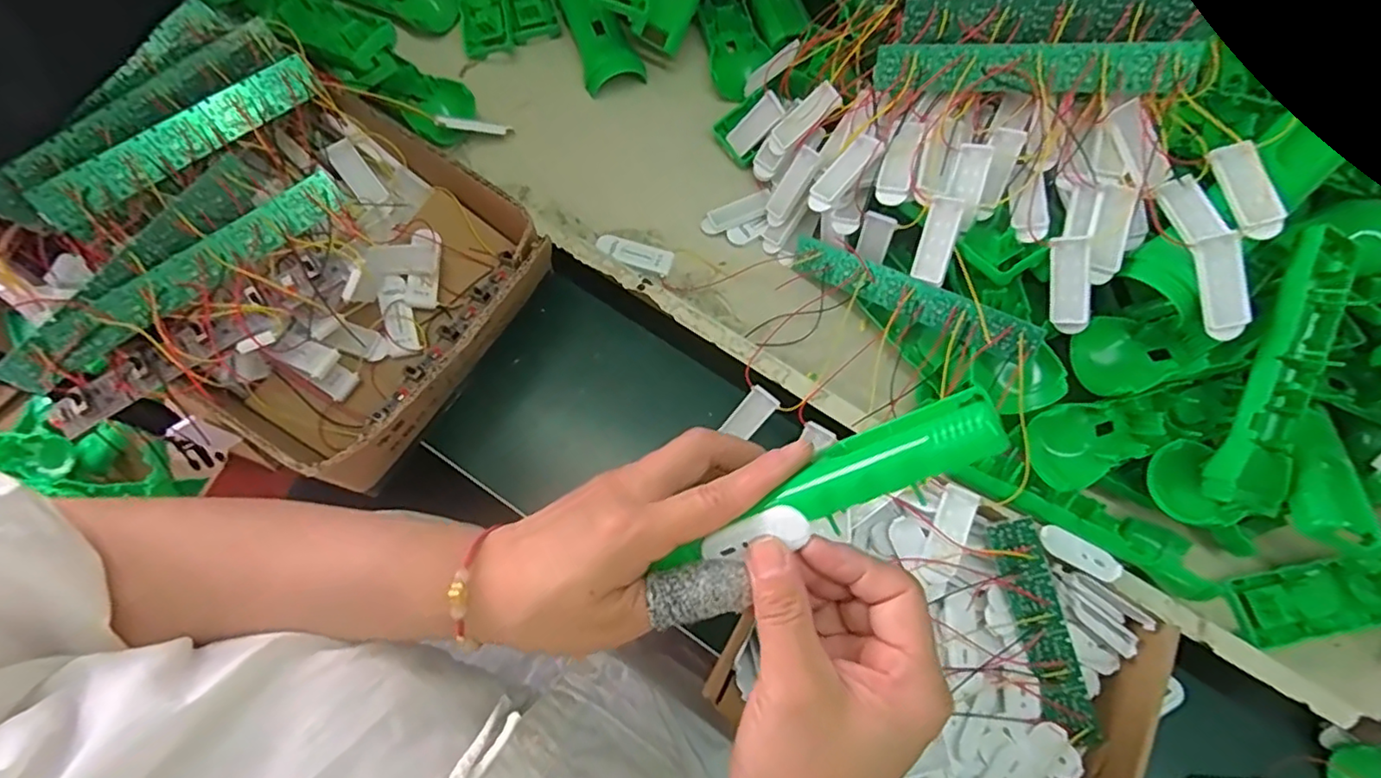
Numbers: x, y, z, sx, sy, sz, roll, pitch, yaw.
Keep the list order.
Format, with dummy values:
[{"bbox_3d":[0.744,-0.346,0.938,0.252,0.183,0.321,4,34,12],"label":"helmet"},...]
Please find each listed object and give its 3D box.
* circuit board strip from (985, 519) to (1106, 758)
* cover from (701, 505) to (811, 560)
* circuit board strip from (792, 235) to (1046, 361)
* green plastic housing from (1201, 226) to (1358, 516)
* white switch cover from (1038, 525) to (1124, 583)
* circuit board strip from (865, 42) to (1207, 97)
[{"bbox_3d":[0.208,0.144,0.361,0.025,0.007,0.137,-18,91,17],"label":"circuit board strip"},{"bbox_3d":[0.026,0.059,0.247,0.045,0.007,0.015,-23,72,24],"label":"cover"},{"bbox_3d":[0.140,-0.060,0.403,0.168,0.023,0.019,33,73,34],"label":"circuit board strip"},{"bbox_3d":[0.326,-0.008,0.338,0.047,0.027,0.154,12,99,2],"label":"green plastic housing"},{"bbox_3d":[0.233,0.098,0.370,0.051,0.010,0.019,24,74,6],"label":"white switch cover"},{"bbox_3d":[0.193,-0.183,0.356,0.166,0.009,0.025,11,110,21],"label":"circuit board strip"}]

